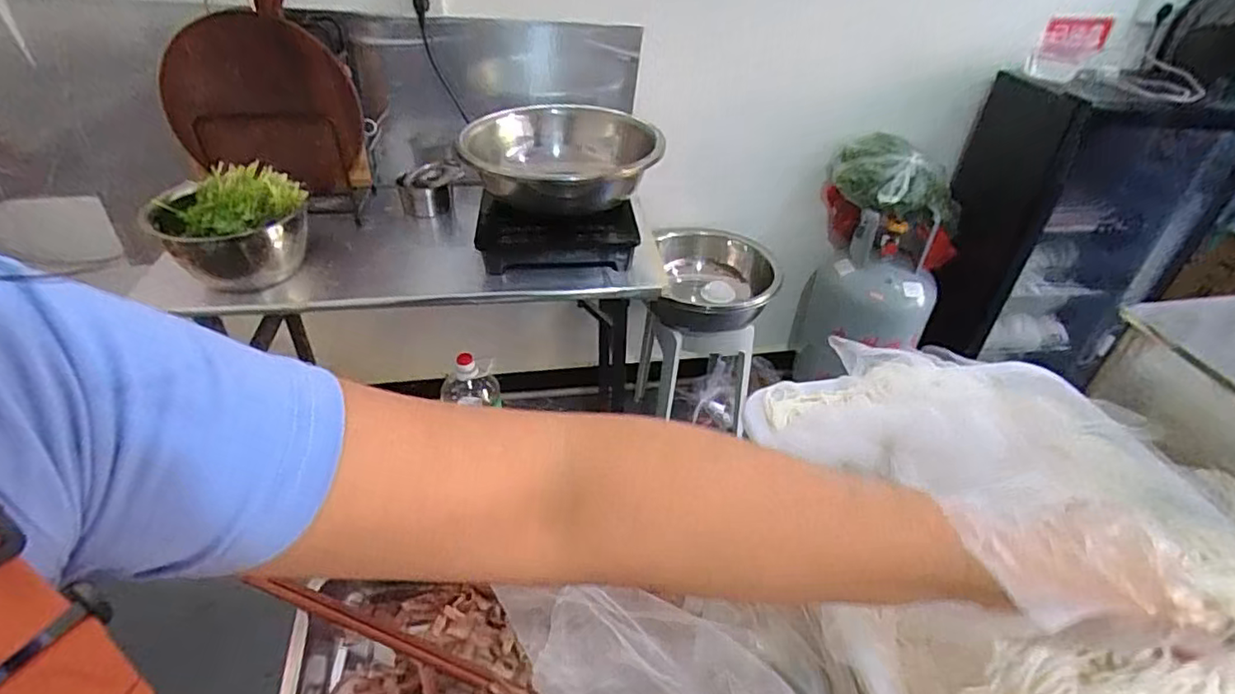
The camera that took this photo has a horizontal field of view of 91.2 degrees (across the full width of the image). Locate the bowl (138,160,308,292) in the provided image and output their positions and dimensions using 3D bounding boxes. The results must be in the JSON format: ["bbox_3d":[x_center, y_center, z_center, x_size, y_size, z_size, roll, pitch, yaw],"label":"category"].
[{"bbox_3d":[-0.704,-0.222,1.111,0.235,0.149,0.227,1,39,-1],"label":"bowl"}]

